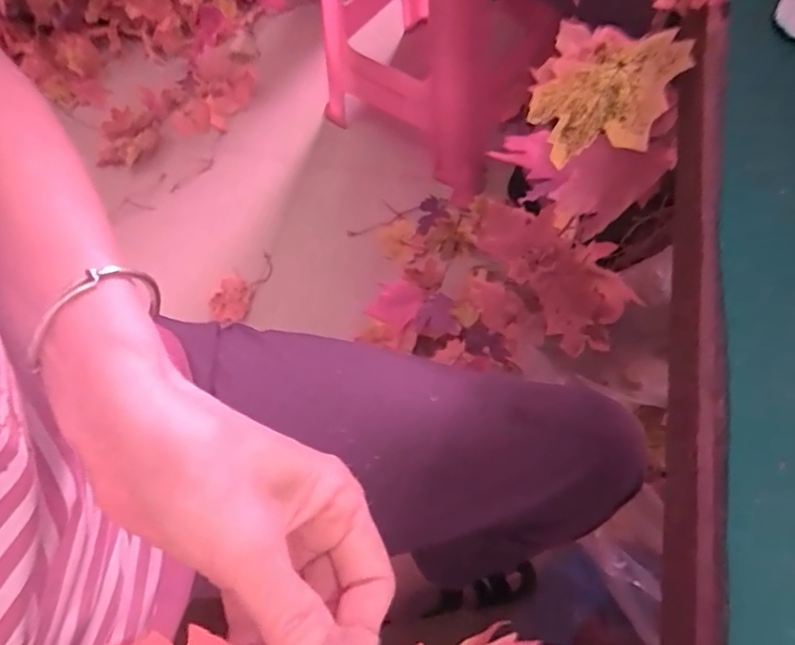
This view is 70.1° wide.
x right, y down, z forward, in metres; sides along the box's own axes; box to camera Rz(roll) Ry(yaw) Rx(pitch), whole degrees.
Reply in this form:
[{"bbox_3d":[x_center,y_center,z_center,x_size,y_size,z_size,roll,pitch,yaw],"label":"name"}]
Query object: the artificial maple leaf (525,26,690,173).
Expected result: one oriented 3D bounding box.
[{"bbox_3d":[0.121,-0.135,0.341,0.093,0.012,0.080,3,66,44],"label":"artificial maple leaf"}]

